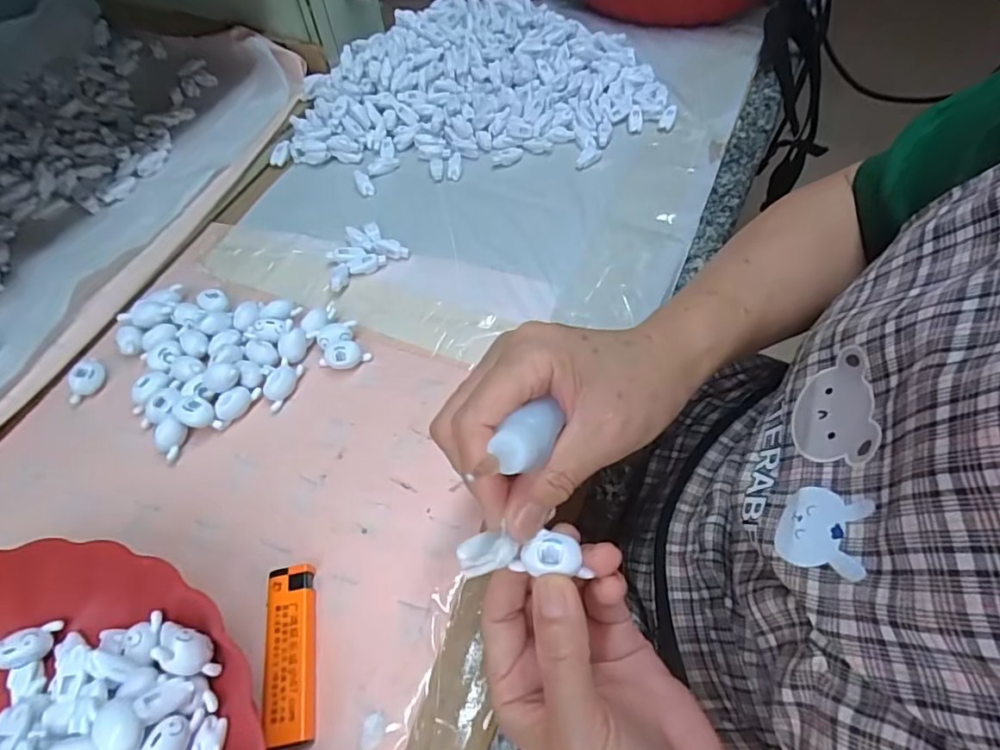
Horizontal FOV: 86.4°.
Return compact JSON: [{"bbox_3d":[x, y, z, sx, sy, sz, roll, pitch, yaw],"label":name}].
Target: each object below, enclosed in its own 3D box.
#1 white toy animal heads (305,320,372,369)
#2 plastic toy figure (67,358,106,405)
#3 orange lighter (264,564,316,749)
[{"bbox_3d":[-0.110,-0.020,0.364,0.032,0.014,0.034,-22,61,-13],"label":"white toy animal heads"},{"bbox_3d":[-0.276,0.003,0.357,0.017,0.013,0.031,8,59,5],"label":"plastic toy figure"},{"bbox_3d":[-0.104,0.137,0.266,0.024,0.012,0.079,-9,59,-5],"label":"orange lighter"}]

